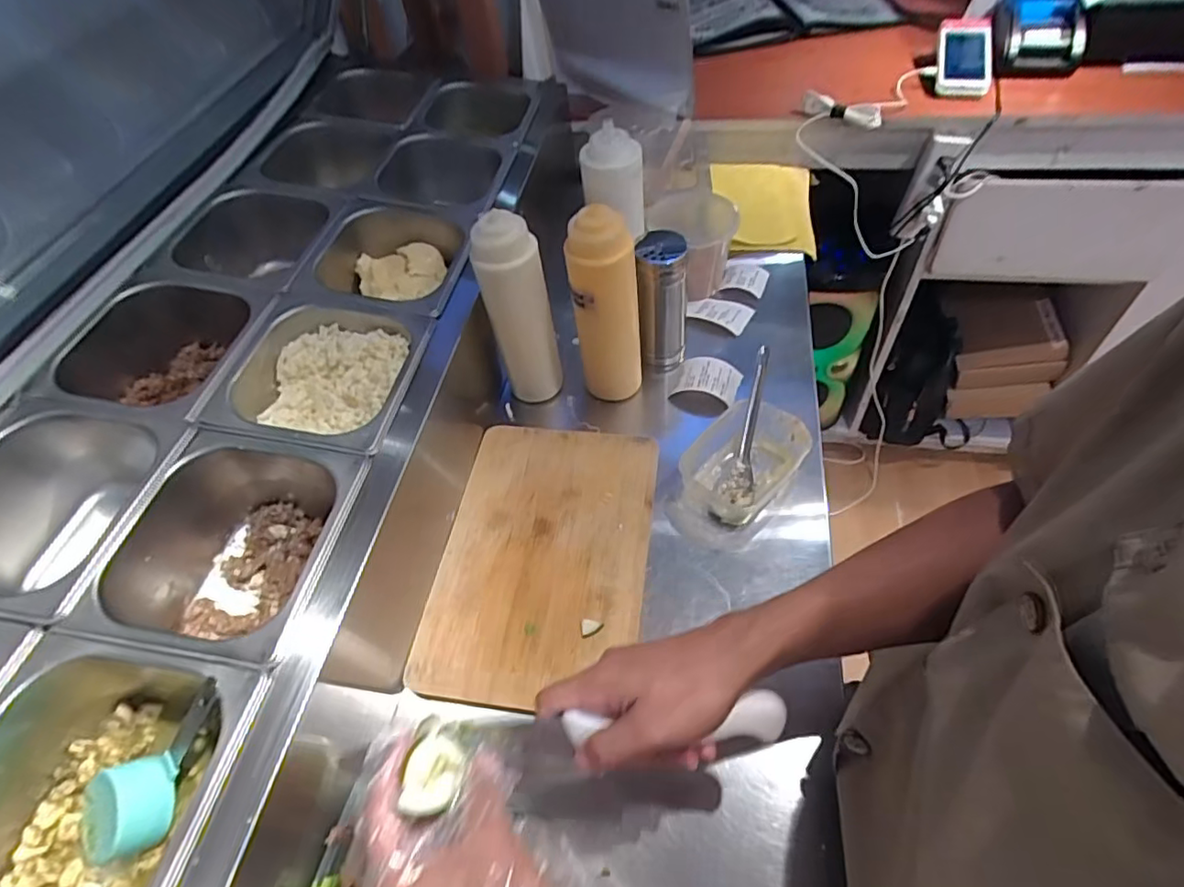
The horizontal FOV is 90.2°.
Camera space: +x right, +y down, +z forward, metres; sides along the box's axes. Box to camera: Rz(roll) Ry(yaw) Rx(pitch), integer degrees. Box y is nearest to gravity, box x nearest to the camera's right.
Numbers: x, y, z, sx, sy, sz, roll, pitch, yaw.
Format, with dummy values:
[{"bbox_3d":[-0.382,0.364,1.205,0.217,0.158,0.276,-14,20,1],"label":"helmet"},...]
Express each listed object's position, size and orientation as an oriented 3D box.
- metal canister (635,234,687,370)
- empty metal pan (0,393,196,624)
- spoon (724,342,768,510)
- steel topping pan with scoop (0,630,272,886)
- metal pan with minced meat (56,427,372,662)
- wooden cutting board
[{"bbox_3d":[0.083,-0.164,0.692,0.056,0.171,0.055,0,53,6],"label":"metal canister"},{"bbox_3d":[-0.430,0.066,0.490,0.171,0.108,0.184,8,54,11],"label":"empty metal pan"},{"bbox_3d":[0.168,-0.019,0.630,0.028,0.025,0.172,10,76,13],"label":"spoon"},{"bbox_3d":[-0.306,0.227,0.371,0.162,0.089,0.173,4,53,9],"label":"steel topping pan with scoop"},{"bbox_3d":[-0.288,0.090,0.483,0.174,0.107,0.172,4,53,9],"label":"metal pan with minced meat"},{"bbox_3d":[-0.047,0.103,0.585,0.198,0.011,0.291,4,53,9],"label":"wooden cutting board"}]

